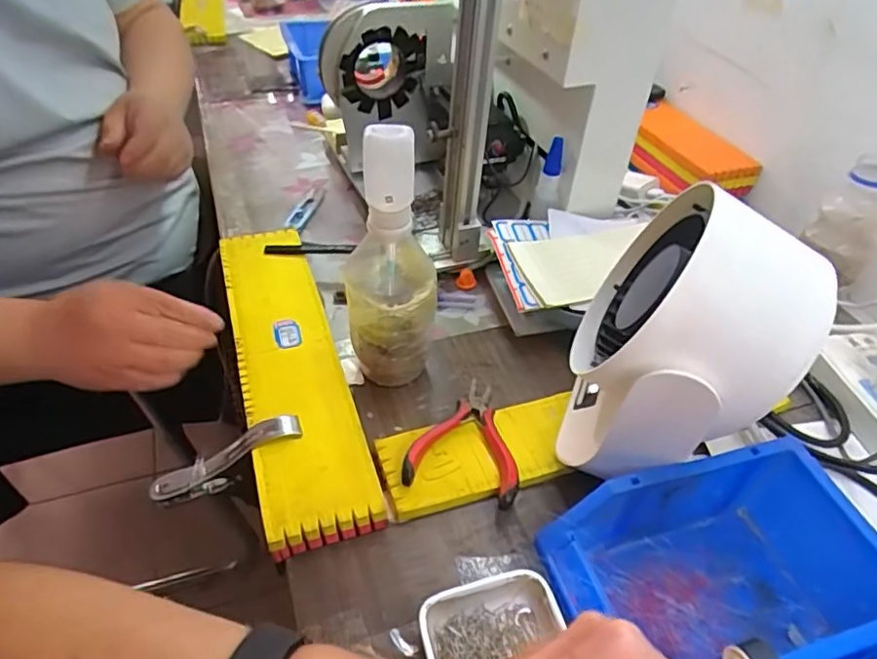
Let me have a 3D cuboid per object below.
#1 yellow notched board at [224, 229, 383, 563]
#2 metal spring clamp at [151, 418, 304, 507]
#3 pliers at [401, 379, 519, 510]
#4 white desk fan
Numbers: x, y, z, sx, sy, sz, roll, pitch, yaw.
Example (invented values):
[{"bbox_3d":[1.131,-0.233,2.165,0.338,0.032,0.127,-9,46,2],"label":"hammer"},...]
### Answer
[{"bbox_3d":[-0.133,0.020,0.521,0.080,0.019,0.356,-14,44,-14],"label":"yellow notched board"},{"bbox_3d":[-0.158,0.101,0.454,0.116,0.044,0.020,-31,49,3],"label":"metal spring clamp"},{"bbox_3d":[0.027,0.081,0.458,0.082,0.021,0.101,13,44,9],"label":"pliers"},{"bbox_3d":[0.164,0.010,0.410,0.126,0.200,0.158,14,45,12],"label":"white desk fan"}]

